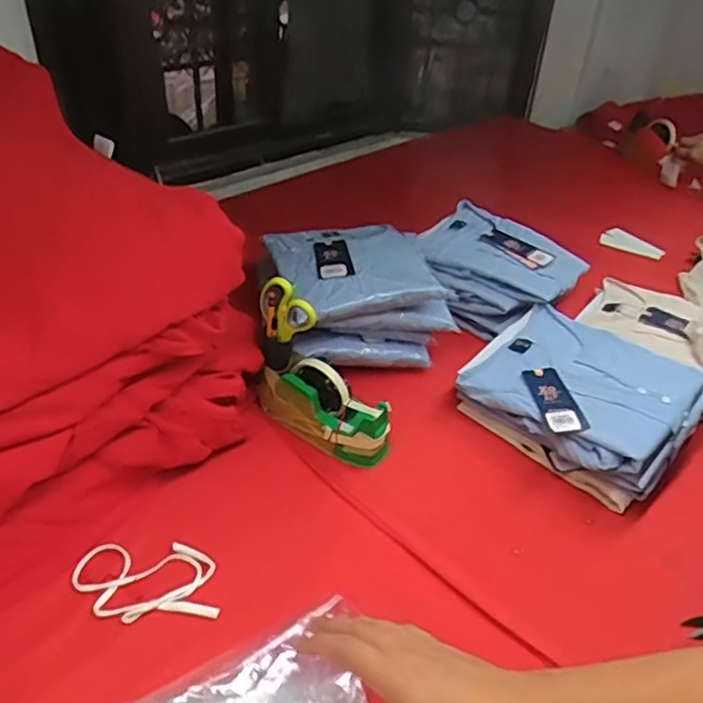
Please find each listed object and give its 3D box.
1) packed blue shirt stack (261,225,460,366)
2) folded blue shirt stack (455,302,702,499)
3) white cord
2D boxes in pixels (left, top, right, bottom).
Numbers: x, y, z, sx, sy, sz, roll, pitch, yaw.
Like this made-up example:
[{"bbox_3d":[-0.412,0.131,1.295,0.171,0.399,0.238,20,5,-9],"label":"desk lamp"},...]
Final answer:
[{"bbox_3d":[0.010,-0.091,0.933,0.243,0.109,0.233,-3,36,-10],"label":"packed blue shirt stack"},{"bbox_3d":[0.307,0.059,0.854,0.269,0.100,0.229,27,42,29],"label":"folded blue shirt stack"},{"bbox_3d":[-0.205,0.230,0.632,0.139,0.009,0.082,0,37,-9],"label":"white cord"}]

